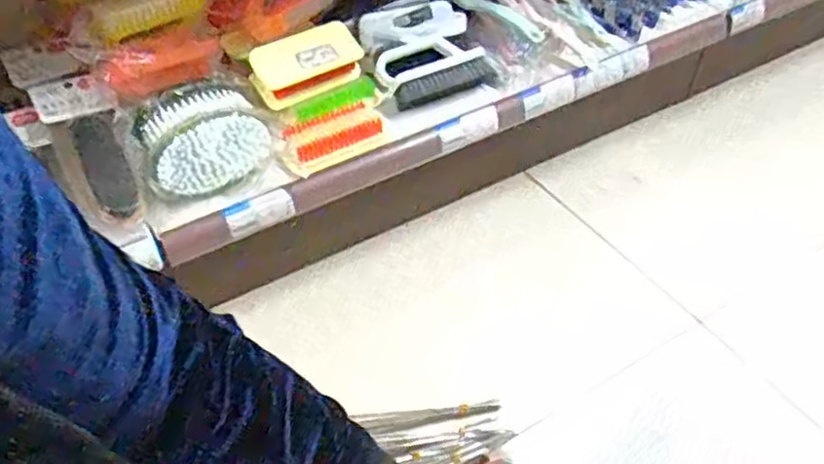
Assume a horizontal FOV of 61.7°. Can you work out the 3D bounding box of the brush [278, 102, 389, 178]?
[{"bbox_3d":[-0.097,-0.111,0.852,0.148,0.042,0.068,-30,52,-25],"label":"brush"}]

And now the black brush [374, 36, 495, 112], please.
[{"bbox_3d":[0.031,-0.214,0.914,0.158,0.049,0.074,-14,47,-12],"label":"black brush"}]

